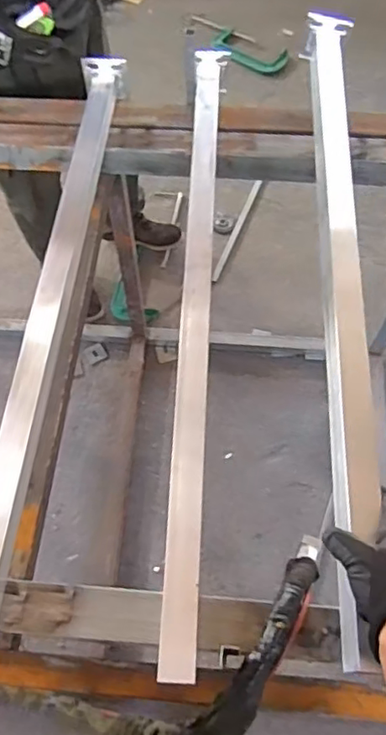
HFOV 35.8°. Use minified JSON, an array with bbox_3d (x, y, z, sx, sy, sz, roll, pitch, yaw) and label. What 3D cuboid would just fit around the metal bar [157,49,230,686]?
[{"bbox_3d":[0.010,-0.127,0.889,0.050,0.024,1.041,3,61,2],"label":"metal bar"}]

